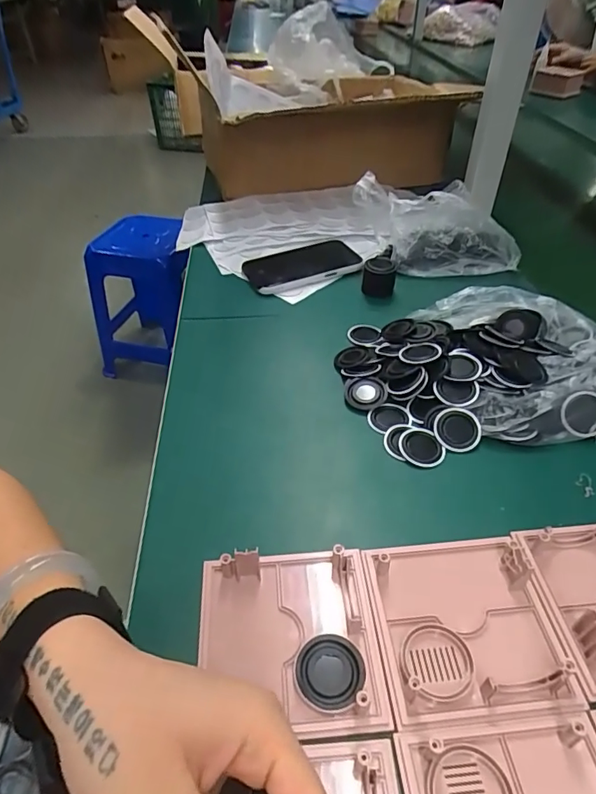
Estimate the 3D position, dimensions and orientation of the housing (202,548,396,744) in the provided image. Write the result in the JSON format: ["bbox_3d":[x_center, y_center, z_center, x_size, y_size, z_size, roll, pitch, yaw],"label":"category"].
[{"bbox_3d":[-0.006,0.141,0.295,0.106,0.015,0.105,-3,42,-3],"label":"housing"}]

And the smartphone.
[{"bbox_3d":[0.006,-0.175,0.647,0.152,0.012,0.087,-19,43,-17],"label":"smartphone"}]

